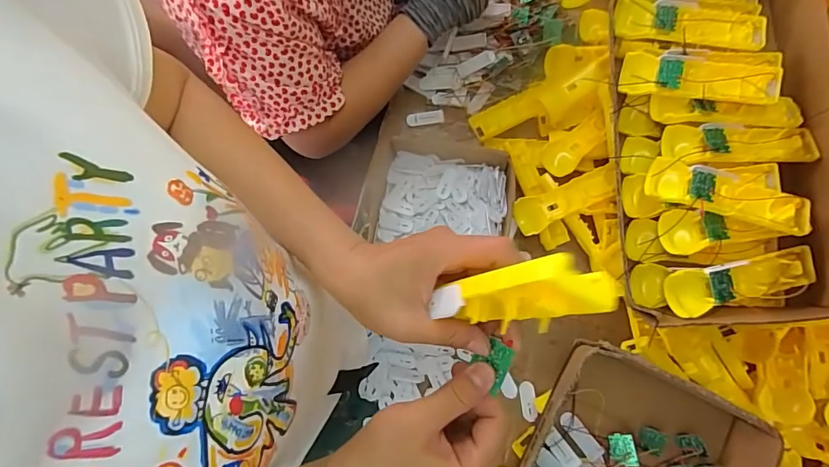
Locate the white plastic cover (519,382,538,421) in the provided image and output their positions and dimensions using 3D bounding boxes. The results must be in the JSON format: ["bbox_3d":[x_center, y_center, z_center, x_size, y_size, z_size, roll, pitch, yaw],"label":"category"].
[{"bbox_3d":[0.153,0.226,0.610,0.021,0.004,0.050,-9,74,14],"label":"white plastic cover"}]

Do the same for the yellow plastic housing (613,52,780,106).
[{"bbox_3d":[0.330,-0.179,0.529,0.165,0.026,0.050,13,78,16],"label":"yellow plastic housing"}]

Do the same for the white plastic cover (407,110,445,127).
[{"bbox_3d":[0.017,-0.181,0.711,0.060,0.005,0.019,-8,78,-2],"label":"white plastic cover"}]

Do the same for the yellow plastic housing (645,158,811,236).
[{"bbox_3d":[0.345,-0.040,0.499,0.168,0.027,0.048,20,79,4],"label":"yellow plastic housing"}]

